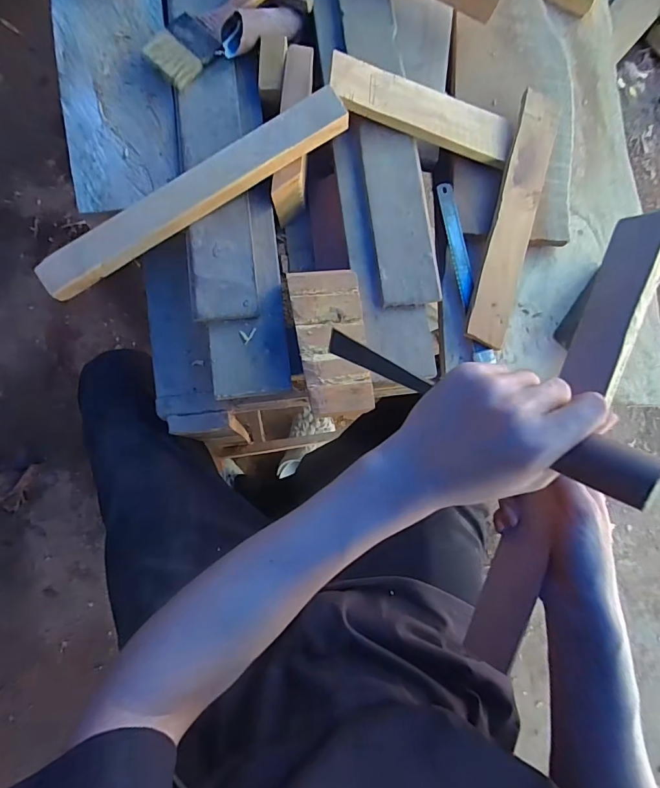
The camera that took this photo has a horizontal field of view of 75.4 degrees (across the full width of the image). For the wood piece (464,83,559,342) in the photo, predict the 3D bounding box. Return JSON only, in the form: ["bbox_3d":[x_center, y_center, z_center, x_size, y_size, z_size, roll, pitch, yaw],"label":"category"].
[{"bbox_3d":[0.223,-0.214,0.513,0.048,0.012,0.317,16,86,-9],"label":"wood piece"}]

